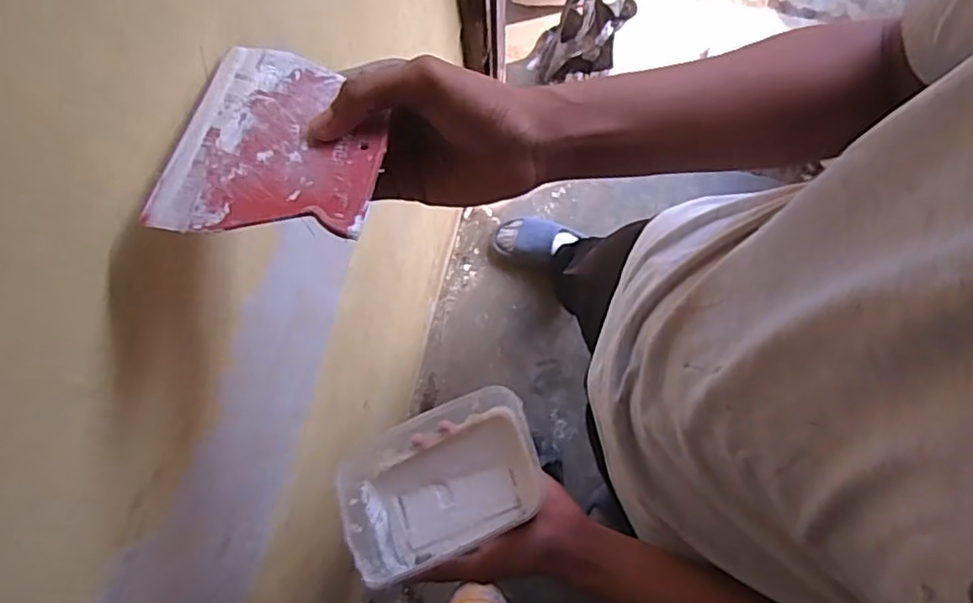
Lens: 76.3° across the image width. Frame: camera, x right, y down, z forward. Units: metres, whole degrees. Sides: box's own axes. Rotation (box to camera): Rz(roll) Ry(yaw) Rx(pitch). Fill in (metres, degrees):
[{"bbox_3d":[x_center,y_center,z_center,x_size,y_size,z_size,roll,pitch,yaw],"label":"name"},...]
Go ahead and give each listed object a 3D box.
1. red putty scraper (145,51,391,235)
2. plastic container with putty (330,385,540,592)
[{"bbox_3d":[-0.102,-0.082,0.313,0.100,0.004,0.116,7,63,5],"label":"red putty scraper"},{"bbox_3d":[-0.039,0.151,0.528,0.167,0.058,0.111,-25,80,-5],"label":"plastic container with putty"}]

